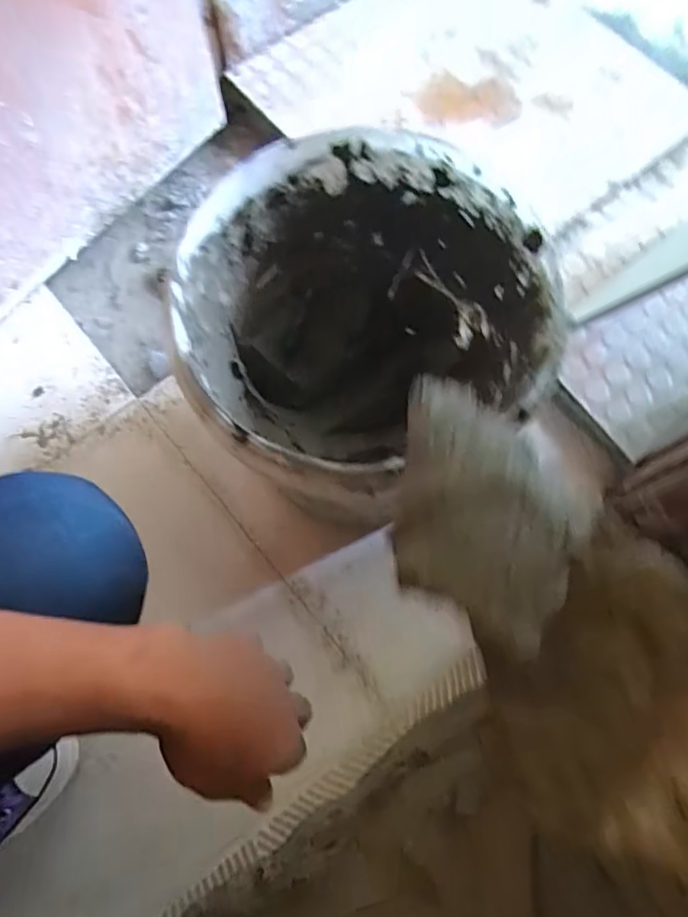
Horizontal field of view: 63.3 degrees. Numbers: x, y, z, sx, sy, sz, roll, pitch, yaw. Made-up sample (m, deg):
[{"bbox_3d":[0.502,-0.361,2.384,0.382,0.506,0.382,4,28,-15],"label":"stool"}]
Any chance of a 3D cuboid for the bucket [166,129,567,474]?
[{"bbox_3d":[0.016,-0.093,0.526,0.274,0.267,0.261,0,73,1],"label":"bucket"}]

